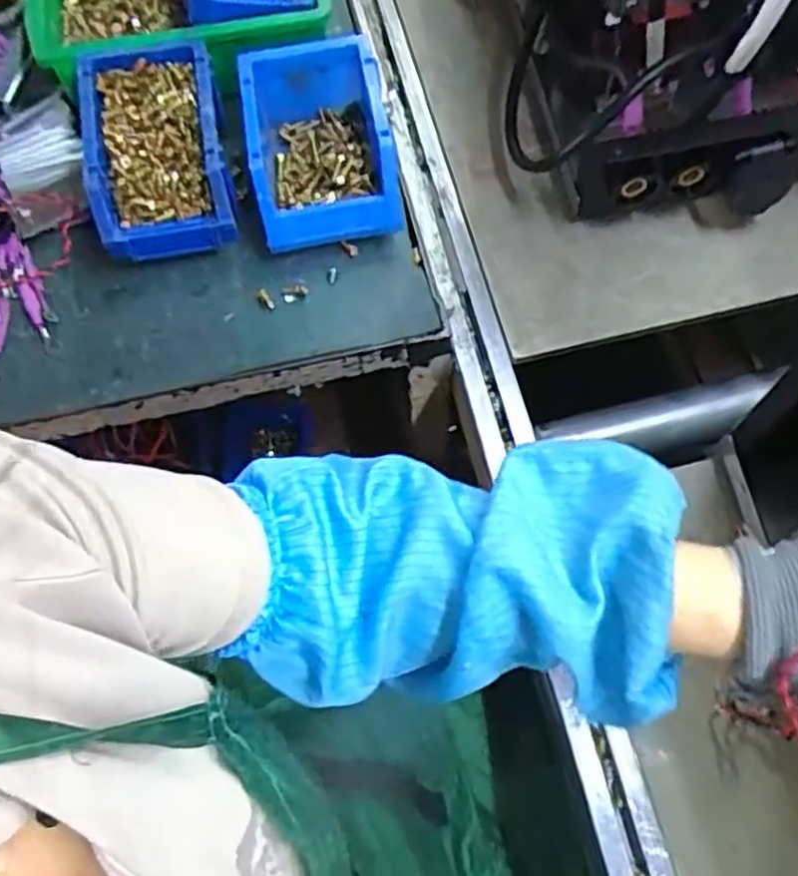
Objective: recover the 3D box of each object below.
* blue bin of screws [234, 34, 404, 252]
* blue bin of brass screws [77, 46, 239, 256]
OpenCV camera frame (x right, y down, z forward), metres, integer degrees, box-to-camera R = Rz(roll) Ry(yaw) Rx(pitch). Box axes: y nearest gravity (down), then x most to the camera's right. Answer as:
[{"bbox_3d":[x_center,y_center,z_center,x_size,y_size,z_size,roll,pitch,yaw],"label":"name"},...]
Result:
[{"bbox_3d":[-0.063,-0.235,0.595,0.111,0.076,0.157,-8,68,0],"label":"blue bin of screws"},{"bbox_3d":[-0.193,-0.230,0.599,0.105,0.079,0.168,-11,68,-2],"label":"blue bin of brass screws"}]

